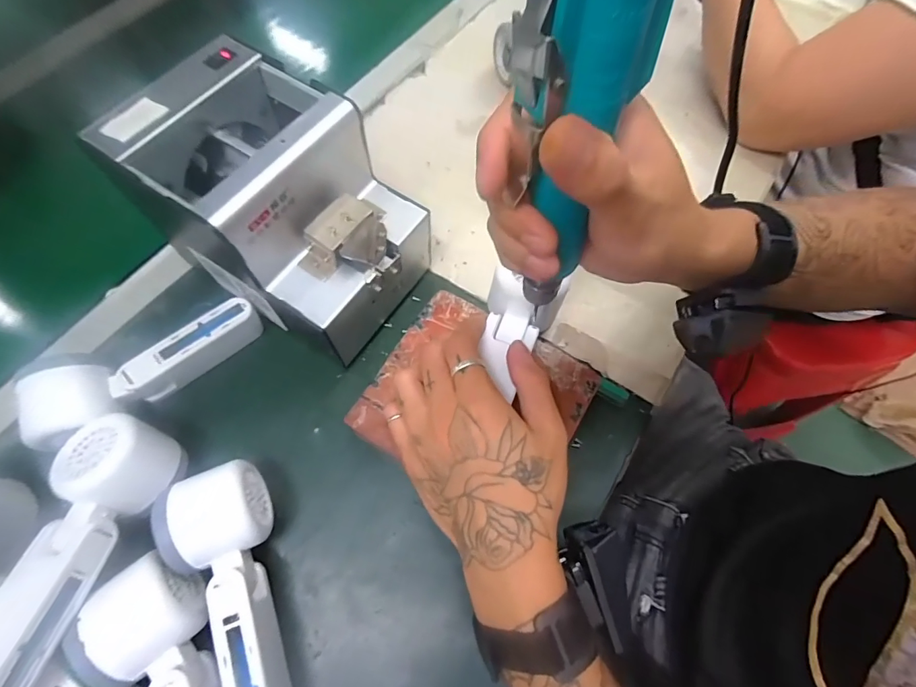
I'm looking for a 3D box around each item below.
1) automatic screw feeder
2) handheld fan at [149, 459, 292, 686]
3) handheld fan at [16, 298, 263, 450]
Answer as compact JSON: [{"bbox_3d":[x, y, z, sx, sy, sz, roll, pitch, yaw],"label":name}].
[{"bbox_3d":[-0.123,-0.096,0.330,0.174,0.145,0.121,31,69,12],"label":"automatic screw feeder"},{"bbox_3d":[-0.137,0.160,0.274,0.057,0.056,0.165,-24,69,-11],"label":"handheld fan"},{"bbox_3d":[-0.229,0.013,0.325,0.157,0.056,0.051,-35,71,-15],"label":"handheld fan"}]

